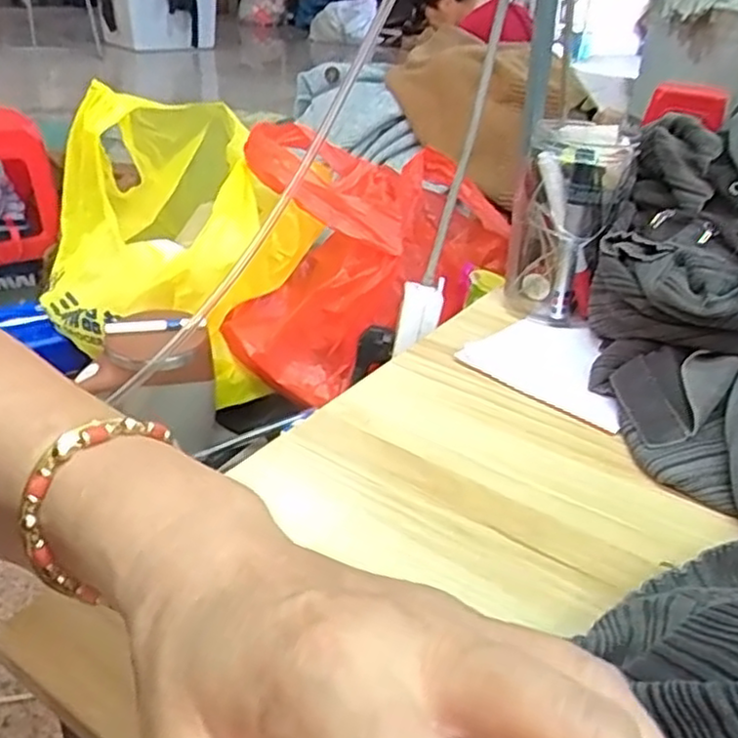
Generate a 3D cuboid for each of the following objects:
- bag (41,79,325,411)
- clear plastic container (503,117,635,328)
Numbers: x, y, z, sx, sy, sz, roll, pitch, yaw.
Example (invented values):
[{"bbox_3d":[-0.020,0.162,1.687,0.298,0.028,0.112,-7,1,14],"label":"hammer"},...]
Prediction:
[{"bbox_3d":[-0.206,-0.159,0.744,0.190,0.214,0.331,-17,37,-31],"label":"bag"},{"bbox_3d":[0.158,-0.119,0.584,0.081,0.157,0.072,10,32,10],"label":"clear plastic container"}]

